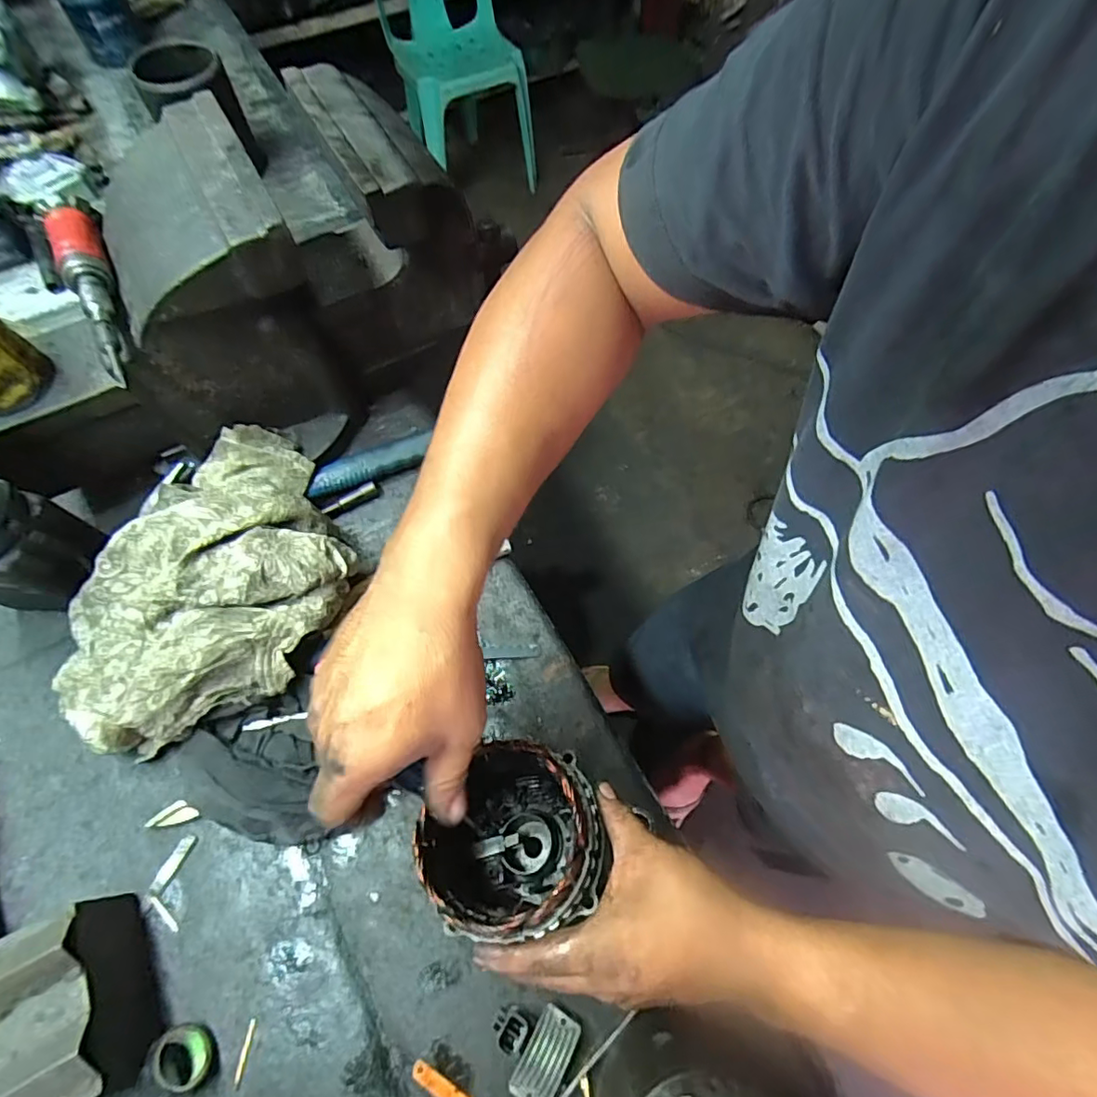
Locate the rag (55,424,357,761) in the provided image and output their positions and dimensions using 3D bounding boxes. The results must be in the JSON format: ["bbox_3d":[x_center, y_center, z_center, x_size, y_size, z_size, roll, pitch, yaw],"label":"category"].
[{"bbox_3d":[-0.330,0.021,0.498,0.272,0.075,0.269,-32,70,-14],"label":"rag"}]

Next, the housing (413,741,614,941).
[{"bbox_3d":[-0.027,0.216,0.420,0.128,0.124,0.116,-12,66,-6],"label":"housing"}]

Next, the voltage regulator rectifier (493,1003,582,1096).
[{"bbox_3d":[-0.014,0.383,0.421,0.062,0.023,0.059,25,67,10],"label":"voltage regulator rectifier"}]

